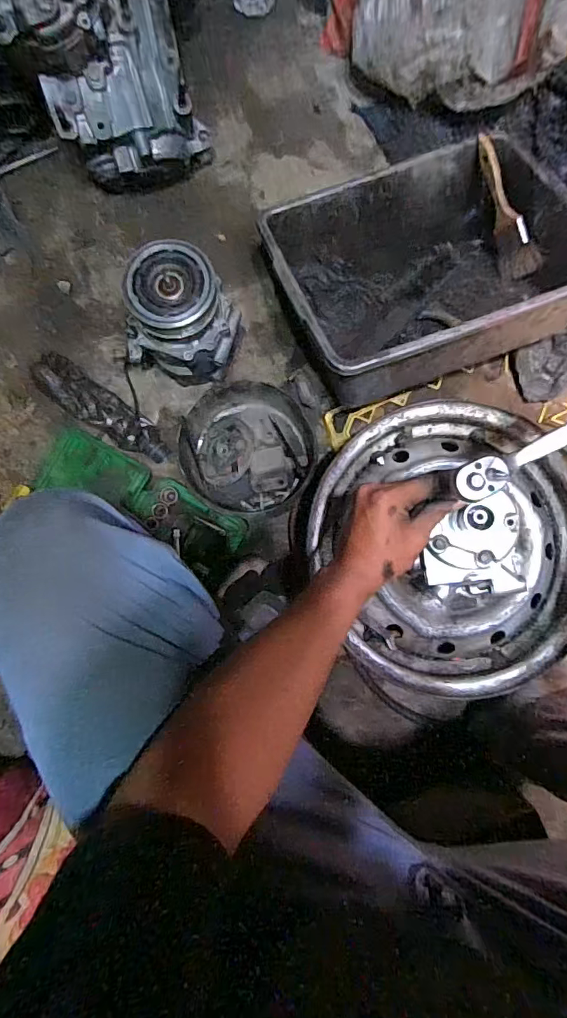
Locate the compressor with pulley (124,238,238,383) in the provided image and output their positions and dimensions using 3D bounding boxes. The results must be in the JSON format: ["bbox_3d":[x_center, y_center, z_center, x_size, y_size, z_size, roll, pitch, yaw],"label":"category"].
[{"bbox_3d":[-0.139,-0.254,0.670,0.139,0.184,0.122,20,84,2],"label":"compressor with pulley"}]

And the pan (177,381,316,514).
[{"bbox_3d":[-0.052,-0.094,0.724,0.192,0.045,0.187,0,84,0],"label":"pan"}]

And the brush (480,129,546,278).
[{"bbox_3d":[0.320,-0.430,0.707,0.022,0.055,0.198,-28,94,-35],"label":"brush"}]

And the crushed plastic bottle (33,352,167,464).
[{"bbox_3d":[-0.271,-0.148,0.727,0.224,0.070,0.066,37,85,-8],"label":"crushed plastic bottle"}]

